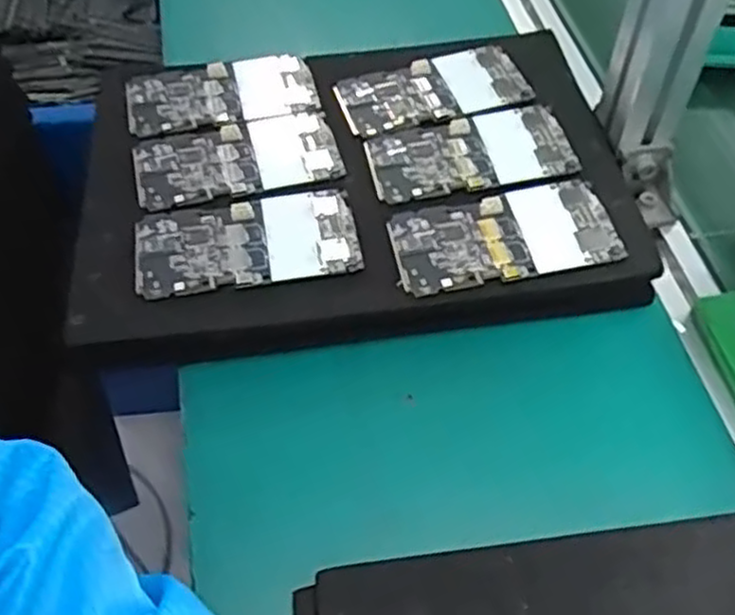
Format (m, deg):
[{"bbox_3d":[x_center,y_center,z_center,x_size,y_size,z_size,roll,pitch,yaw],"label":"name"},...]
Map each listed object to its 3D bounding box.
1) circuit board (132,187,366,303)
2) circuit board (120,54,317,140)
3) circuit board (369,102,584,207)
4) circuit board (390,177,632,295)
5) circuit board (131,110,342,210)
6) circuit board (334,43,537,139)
[{"bbox_3d":[-0.072,-0.040,0.453,0.128,0.007,0.065,-9,55,-6],"label":"circuit board"},{"bbox_3d":[-0.102,-0.152,0.528,0.126,0.011,0.070,-10,55,-7],"label":"circuit board"},{"bbox_3d":[0.067,-0.102,0.499,0.129,0.007,0.070,-11,55,-7],"label":"circuit board"},{"bbox_3d":[0.081,-0.045,0.453,0.129,0.007,0.066,-11,55,-8],"label":"circuit board"},{"bbox_3d":[-0.084,-0.095,0.494,0.128,0.007,0.065,-14,56,-9],"label":"circuit board"},{"bbox_3d":[0.045,-0.154,0.538,0.129,0.009,0.065,-16,56,-11],"label":"circuit board"}]

